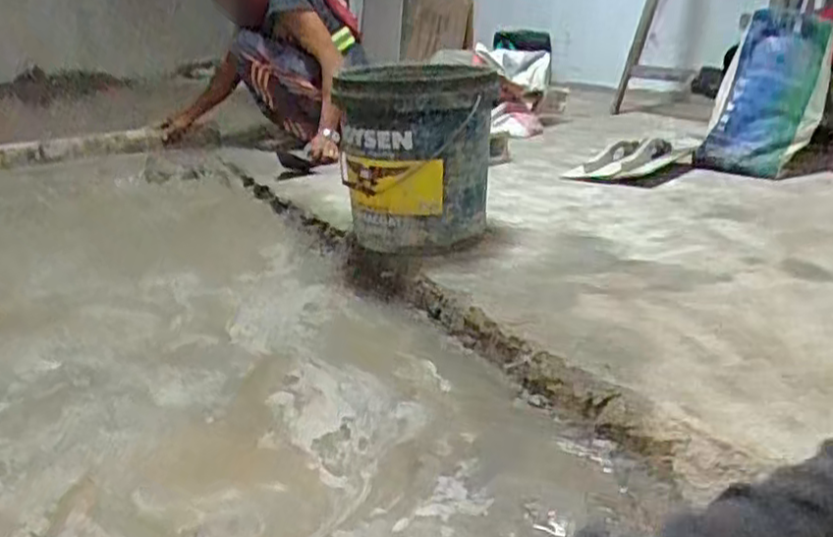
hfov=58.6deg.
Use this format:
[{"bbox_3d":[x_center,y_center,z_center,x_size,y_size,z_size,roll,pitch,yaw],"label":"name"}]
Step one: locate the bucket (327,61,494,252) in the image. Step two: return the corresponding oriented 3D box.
[{"bbox_3d":[0.003,-0.232,1.511,0.310,0.336,0.291,2,20,10],"label":"bucket"}]

